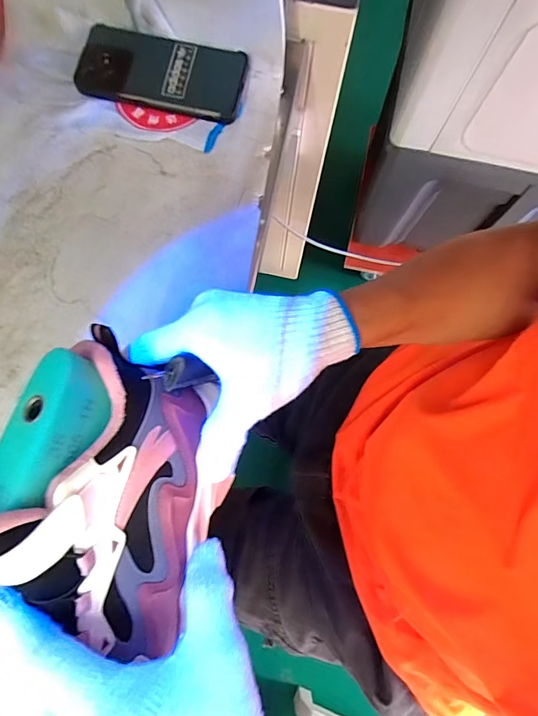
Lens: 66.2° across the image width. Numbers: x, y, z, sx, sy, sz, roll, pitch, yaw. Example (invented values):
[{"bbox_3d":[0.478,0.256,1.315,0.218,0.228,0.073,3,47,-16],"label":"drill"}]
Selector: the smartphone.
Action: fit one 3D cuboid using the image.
[{"bbox_3d":[-0.107,-0.289,0.416,0.159,0.012,0.083,15,81,1],"label":"smartphone"}]

